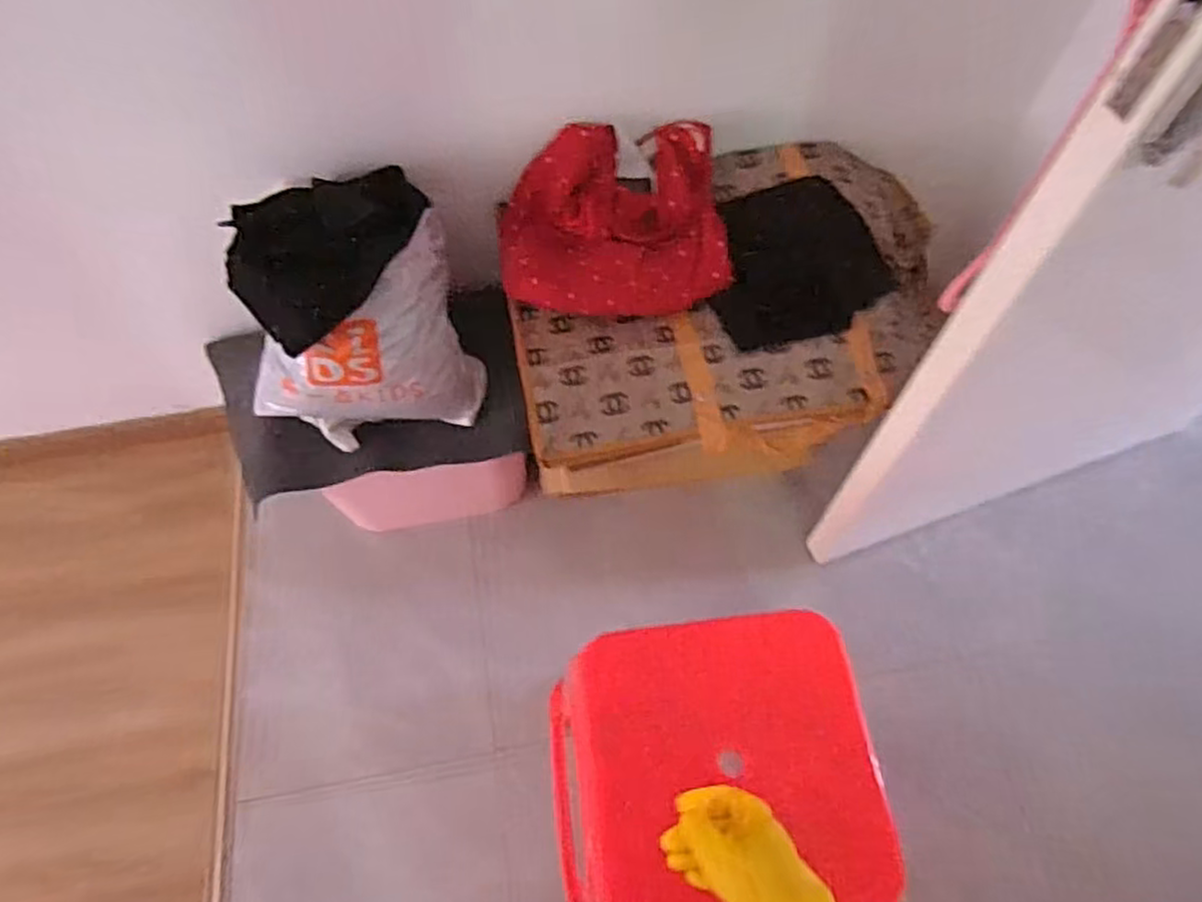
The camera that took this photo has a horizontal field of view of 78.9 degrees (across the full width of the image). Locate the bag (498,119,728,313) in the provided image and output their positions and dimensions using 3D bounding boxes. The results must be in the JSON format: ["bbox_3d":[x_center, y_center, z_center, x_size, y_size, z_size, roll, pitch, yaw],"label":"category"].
[{"bbox_3d":[0.014,-0.318,1.008,0.306,0.123,0.250,-9,62,-5],"label":"bag"}]

